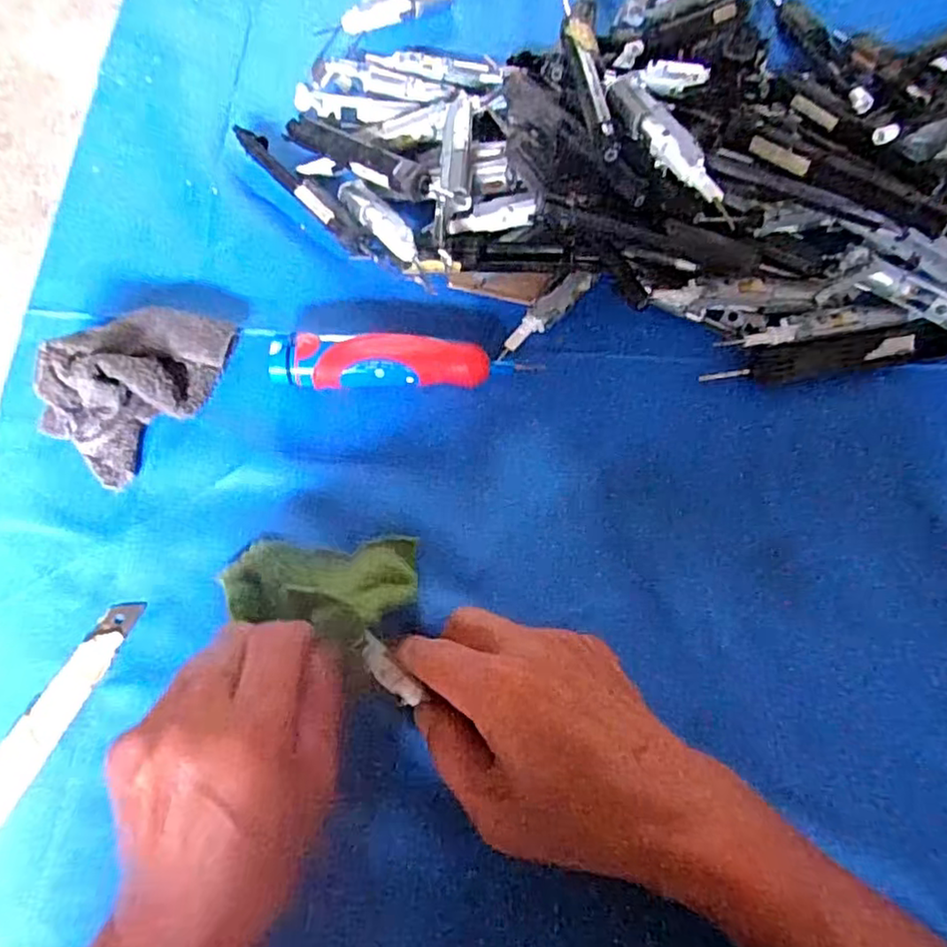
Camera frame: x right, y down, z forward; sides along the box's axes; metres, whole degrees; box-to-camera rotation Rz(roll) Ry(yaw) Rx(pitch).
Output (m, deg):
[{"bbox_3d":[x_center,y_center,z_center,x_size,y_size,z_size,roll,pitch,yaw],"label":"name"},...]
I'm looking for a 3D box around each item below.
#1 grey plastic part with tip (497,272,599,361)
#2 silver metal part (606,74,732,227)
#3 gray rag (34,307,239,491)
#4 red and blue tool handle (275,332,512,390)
[{"bbox_3d":[0.045,-0.102,0.399,0.077,0.009,0.015,-41,76,2],"label":"grey plastic part with tip"},{"bbox_3d":[0.113,-0.189,0.365,0.020,0.016,0.119,-23,70,-9],"label":"silver metal part"},{"bbox_3d":[-0.202,-0.061,0.377,0.073,0.038,0.115,32,71,10],"label":"gray rag"},{"bbox_3d":[-0.050,-0.066,0.382,0.141,0.024,0.032,-1,68,0],"label":"red and blue tool handle"}]

